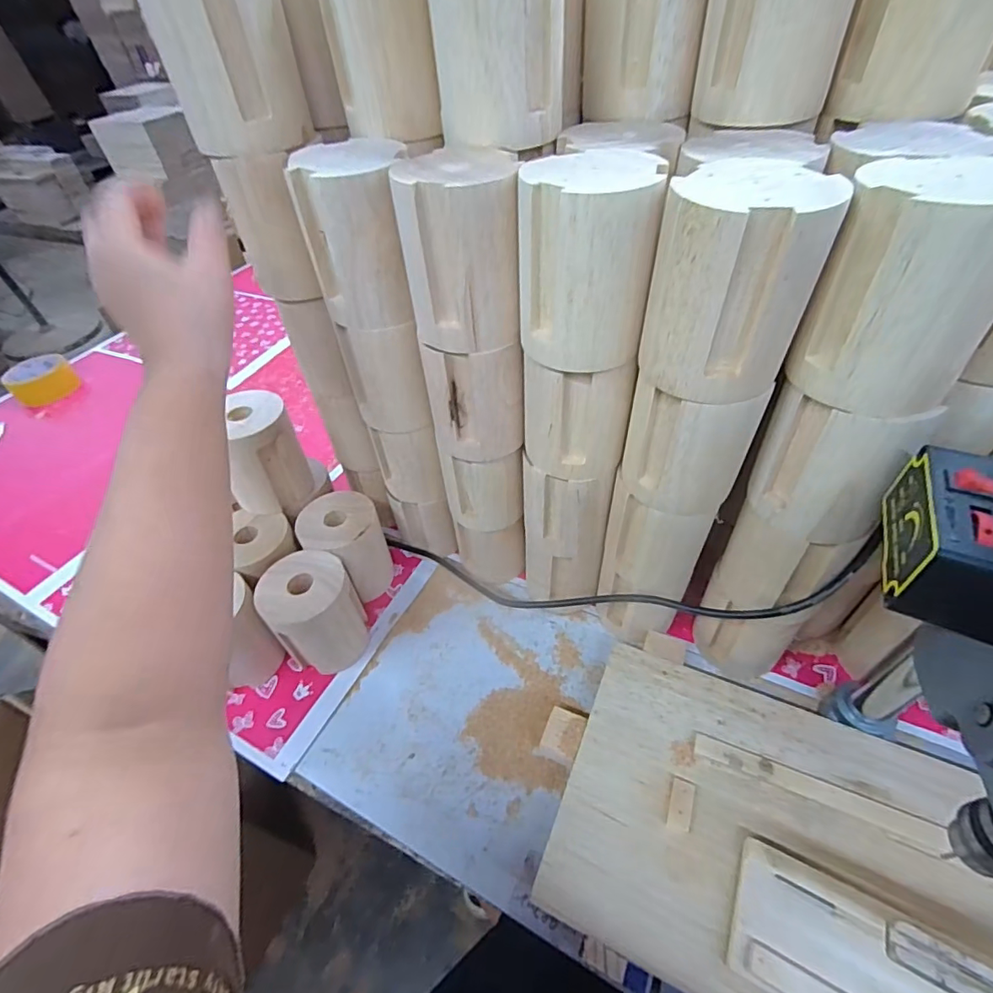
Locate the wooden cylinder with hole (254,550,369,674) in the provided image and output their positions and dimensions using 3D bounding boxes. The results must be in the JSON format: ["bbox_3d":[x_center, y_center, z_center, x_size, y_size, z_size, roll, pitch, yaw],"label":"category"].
[{"bbox_3d":[-0.174,0.110,0.480,0.079,0.100,0.082,-28,52,-19],"label":"wooden cylinder with hole"}]

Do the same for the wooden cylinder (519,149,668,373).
[{"bbox_3d":[0.051,-0.136,0.292,0.072,0.096,0.067,2,48,7],"label":"wooden cylinder"}]

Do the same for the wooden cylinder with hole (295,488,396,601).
[{"bbox_3d":[-0.156,0.057,0.531,0.078,0.096,0.084,-3,48,3],"label":"wooden cylinder with hole"}]

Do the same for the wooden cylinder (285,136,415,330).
[{"bbox_3d":[-0.093,-0.178,0.342,0.072,0.101,0.064,-17,49,-10],"label":"wooden cylinder"}]

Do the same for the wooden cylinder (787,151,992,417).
[{"bbox_3d":[0.207,-0.101,0.244,0.074,0.097,0.074,-32,53,-22],"label":"wooden cylinder"}]

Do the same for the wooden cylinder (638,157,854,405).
[{"bbox_3d":[0.126,-0.109,0.262,0.074,0.096,0.068,28,56,27],"label":"wooden cylinder"}]

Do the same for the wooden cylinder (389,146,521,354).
[{"bbox_3d":[-0.022,-0.157,0.318,0.069,0.099,0.071,-4,48,2],"label":"wooden cylinder"}]

